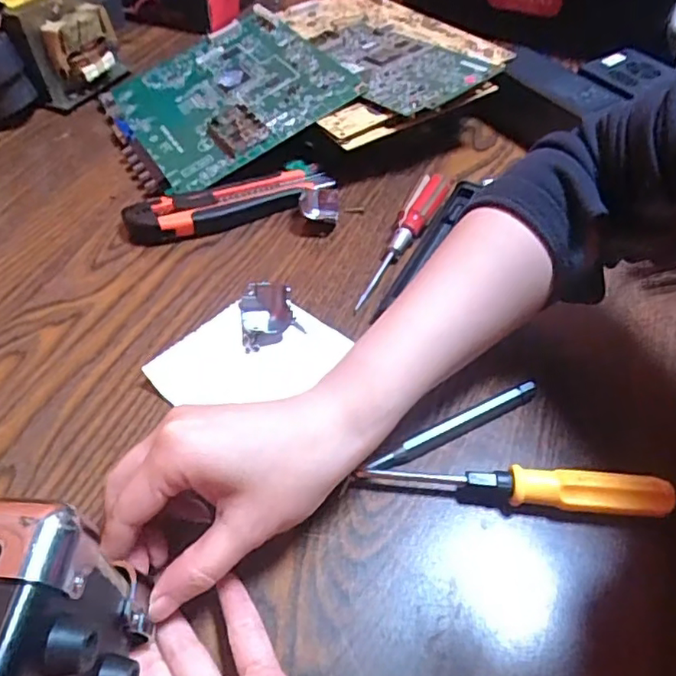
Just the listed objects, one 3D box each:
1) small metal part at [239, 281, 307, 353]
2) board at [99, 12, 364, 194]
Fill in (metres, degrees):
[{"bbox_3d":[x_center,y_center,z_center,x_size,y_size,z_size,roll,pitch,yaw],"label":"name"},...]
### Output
[{"bbox_3d":[-0.044,-0.015,0.380,0.037,0.017,0.043,-6,49,-8],"label":"small metal part"},{"bbox_3d":[-0.110,-0.223,0.536,0.198,0.015,0.200,-32,57,-6],"label":"board"}]

